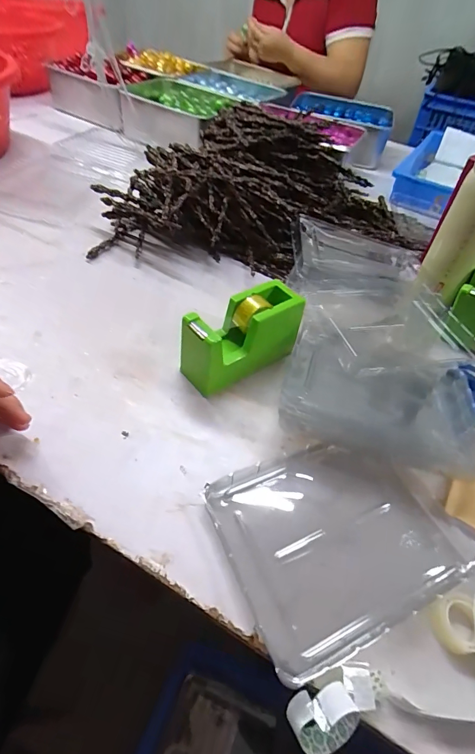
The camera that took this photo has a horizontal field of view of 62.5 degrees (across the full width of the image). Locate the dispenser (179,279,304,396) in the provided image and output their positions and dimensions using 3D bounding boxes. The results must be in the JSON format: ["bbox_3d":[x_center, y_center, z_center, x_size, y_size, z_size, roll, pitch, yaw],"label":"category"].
[{"bbox_3d":[0.002,-0.044,0.420,0.139,0.076,0.054,-26,57,-26],"label":"dispenser"}]

